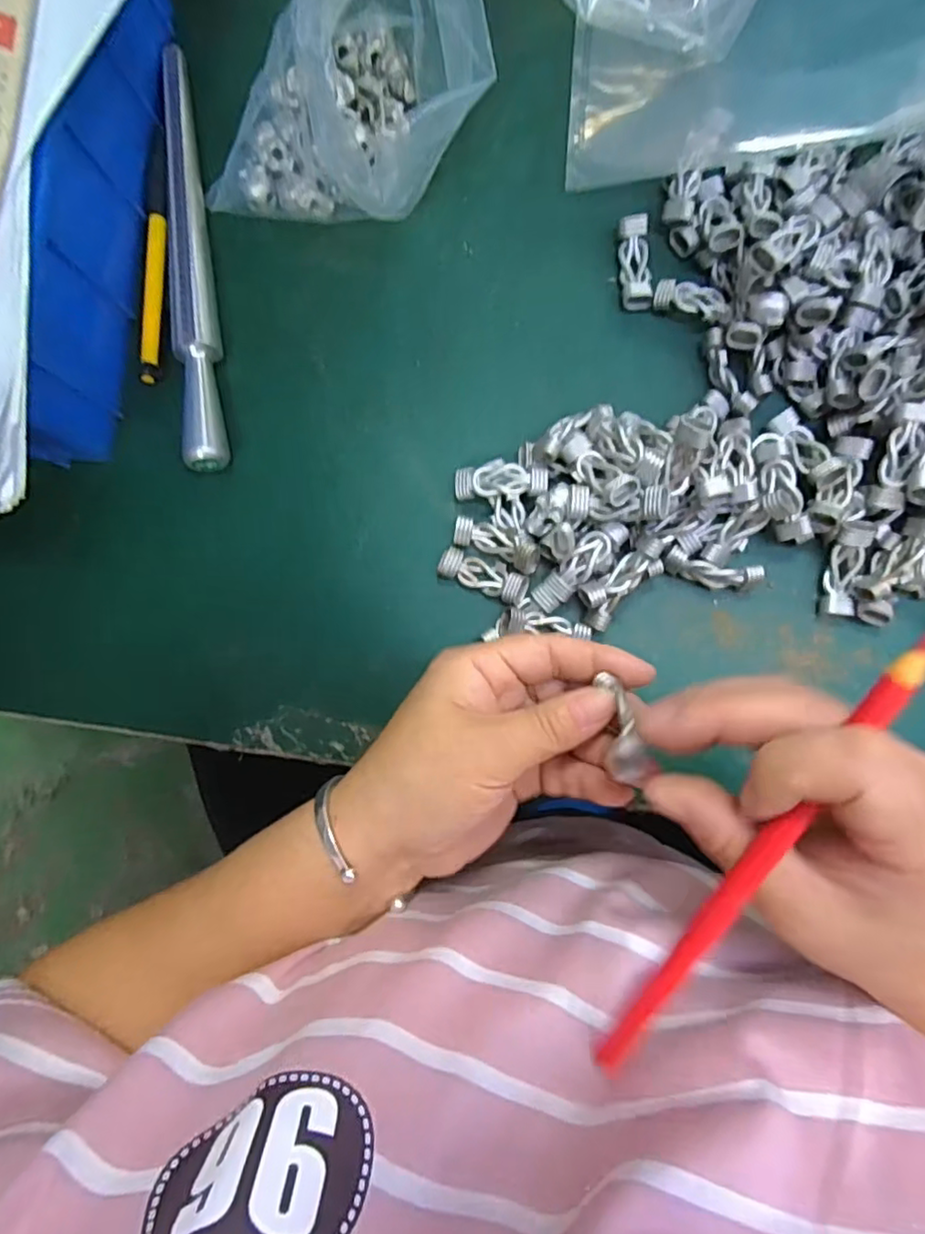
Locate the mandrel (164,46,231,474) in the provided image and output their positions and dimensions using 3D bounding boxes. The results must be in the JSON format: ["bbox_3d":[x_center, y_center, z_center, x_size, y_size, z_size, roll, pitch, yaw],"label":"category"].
[{"bbox_3d":[-0.145,-0.191,0.328,0.020,0.020,0.231,-8,85,4],"label":"mandrel"}]

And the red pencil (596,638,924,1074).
[{"bbox_3d":[0.089,0.078,0.189,0.010,0.008,0.172,31,103,6],"label":"red pencil"}]

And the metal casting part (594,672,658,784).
[{"bbox_3d":[0.058,0.041,0.224,0.014,0.045,0.014,-2,126,4],"label":"metal casting part"}]

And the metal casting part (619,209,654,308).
[{"bbox_3d":[0.089,-0.181,0.315,0.015,0.008,0.046,-3,85,4],"label":"metal casting part"}]

